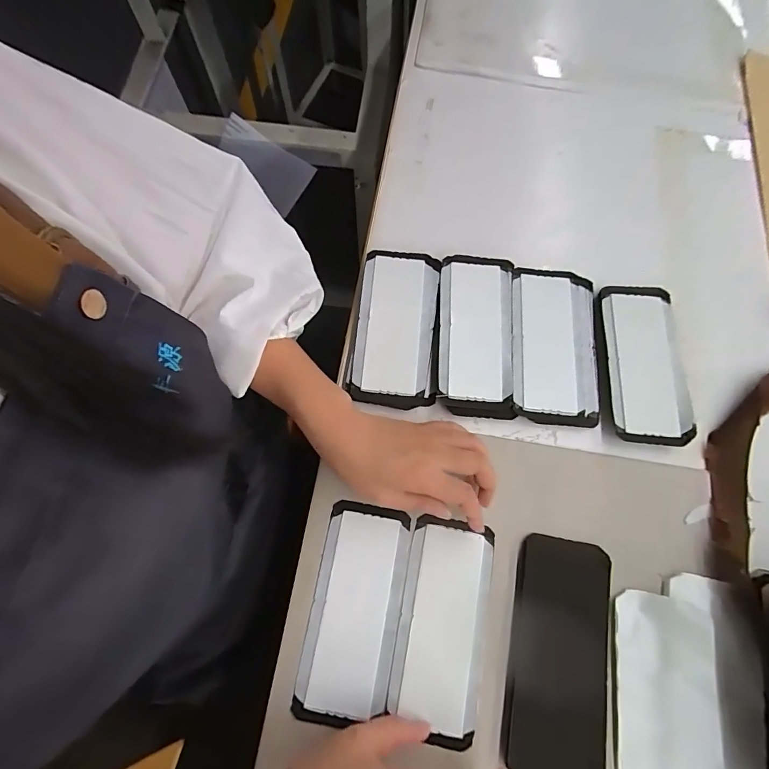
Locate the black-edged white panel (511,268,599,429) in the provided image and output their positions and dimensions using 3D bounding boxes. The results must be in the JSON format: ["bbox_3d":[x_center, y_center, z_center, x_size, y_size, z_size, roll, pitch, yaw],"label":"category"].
[{"bbox_3d":[0.175,-0.041,0.422,0.088,0.018,0.165,7,72,2],"label":"black-edged white panel"}]

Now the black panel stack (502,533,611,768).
[{"bbox_3d":[0.144,0.220,0.335,0.077,0.010,0.174,12,73,4],"label":"black panel stack"}]

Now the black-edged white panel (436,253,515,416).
[{"bbox_3d":[0.094,-0.052,0.423,0.075,0.028,0.172,3,72,1],"label":"black-edged white panel"}]

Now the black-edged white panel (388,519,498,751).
[{"bbox_3d":[0.049,0.199,0.341,0.071,0.008,0.159,8,69,5],"label":"black-edged white panel"}]

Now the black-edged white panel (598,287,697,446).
[{"bbox_3d":[0.262,-0.024,0.414,0.076,0.013,0.167,1,72,0],"label":"black-edged white panel"}]

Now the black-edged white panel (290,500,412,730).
[{"bbox_3d":[-0.024,0.187,0.344,0.072,0.009,0.161,10,72,3],"label":"black-edged white panel"}]

